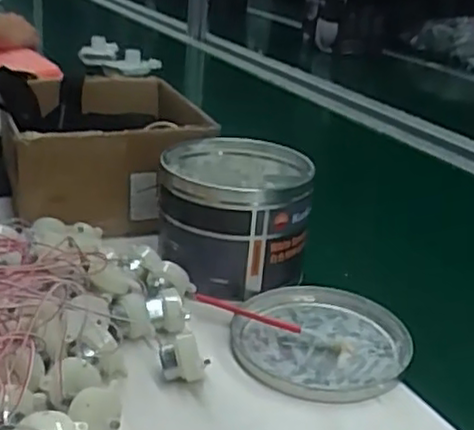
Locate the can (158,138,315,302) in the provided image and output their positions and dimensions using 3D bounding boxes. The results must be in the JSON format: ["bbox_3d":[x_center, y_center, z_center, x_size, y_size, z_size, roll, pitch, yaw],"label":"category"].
[{"bbox_3d":[-0.002,0.002,0.585,0.119,0.103,0.131,5,23,2],"label":"can"}]

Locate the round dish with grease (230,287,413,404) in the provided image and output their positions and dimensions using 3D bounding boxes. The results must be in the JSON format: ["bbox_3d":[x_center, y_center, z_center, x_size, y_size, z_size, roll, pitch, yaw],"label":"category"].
[{"bbox_3d":[0.062,0.094,0.504,0.128,0.017,0.131,4,23,-2],"label":"round dish with grease"}]

